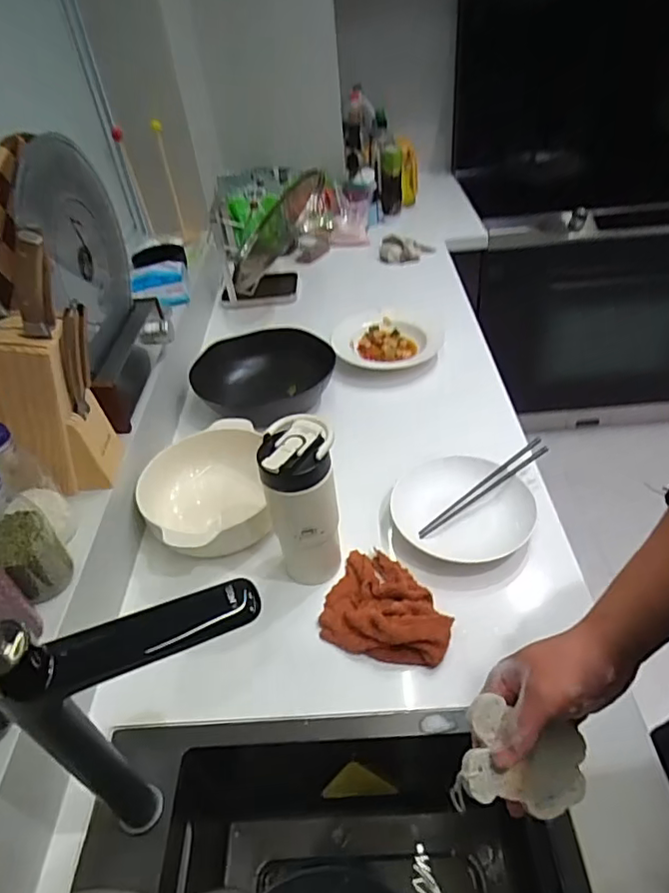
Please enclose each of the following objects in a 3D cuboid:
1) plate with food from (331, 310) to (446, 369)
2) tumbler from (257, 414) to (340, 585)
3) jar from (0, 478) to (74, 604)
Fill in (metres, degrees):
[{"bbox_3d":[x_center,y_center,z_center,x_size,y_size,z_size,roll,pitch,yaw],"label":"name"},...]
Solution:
[{"bbox_3d":[0.103,-0.216,1.142,0.207,0.036,0.226,-9,41,-2],"label":"plate with food"},{"bbox_3d":[-0.036,0.075,0.696,0.079,0.215,0.088,-5,41,2],"label":"tumbler"},{"bbox_3d":[-0.339,0.087,0.588,0.071,0.163,0.064,30,53,34],"label":"jar"}]

